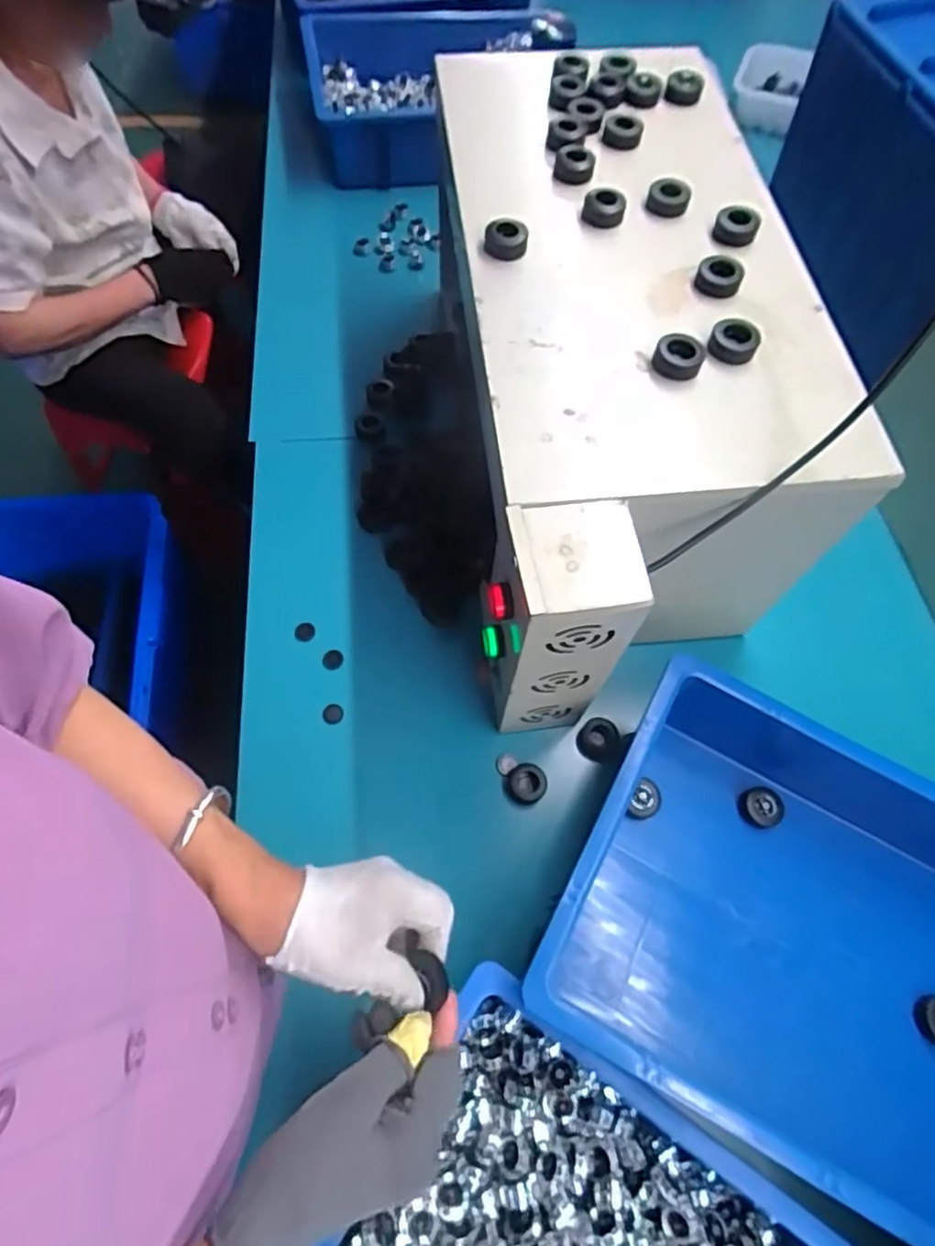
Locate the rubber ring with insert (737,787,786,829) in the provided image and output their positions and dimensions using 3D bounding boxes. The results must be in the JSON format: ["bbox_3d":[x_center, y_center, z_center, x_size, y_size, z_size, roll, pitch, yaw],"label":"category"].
[{"bbox_3d":[0.288,0.179,0.631,0.044,0.014,0.038,-6,64,-6],"label":"rubber ring with insert"}]

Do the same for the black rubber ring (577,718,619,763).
[{"bbox_3d":[0.135,0.121,0.670,0.041,0.014,0.043,1,64,-2],"label":"black rubber ring"}]

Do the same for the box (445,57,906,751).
[{"bbox_3d":[0.141,-0.252,0.676,0.285,0.280,0.645,-5,64,-5],"label":"box"}]

